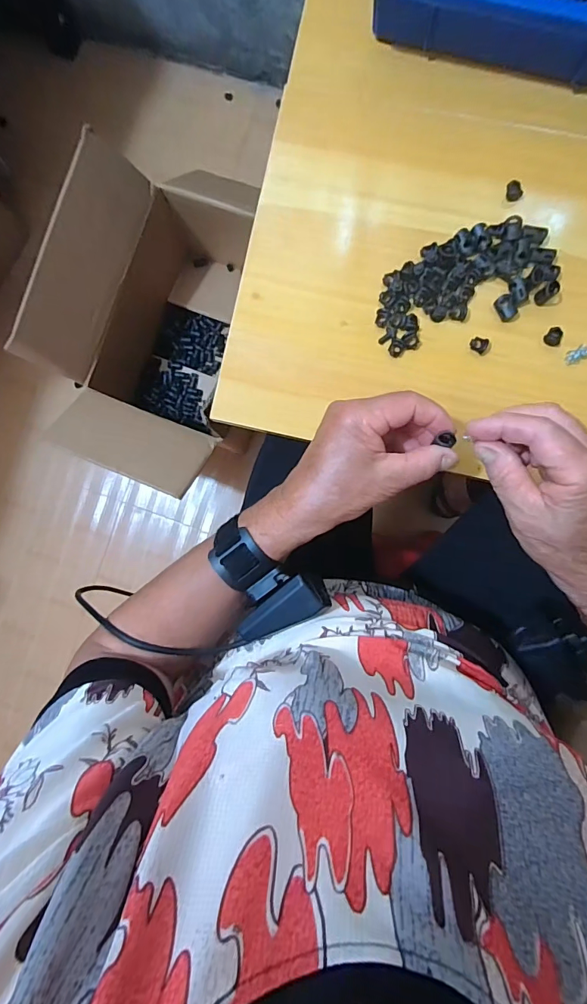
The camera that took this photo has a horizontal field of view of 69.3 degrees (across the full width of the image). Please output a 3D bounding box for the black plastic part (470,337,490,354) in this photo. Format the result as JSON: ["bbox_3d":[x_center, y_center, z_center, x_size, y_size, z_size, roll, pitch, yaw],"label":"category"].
[{"bbox_3d":[0.156,-0.133,0.358,0.014,0.008,0.012,28,91,3],"label":"black plastic part"}]

